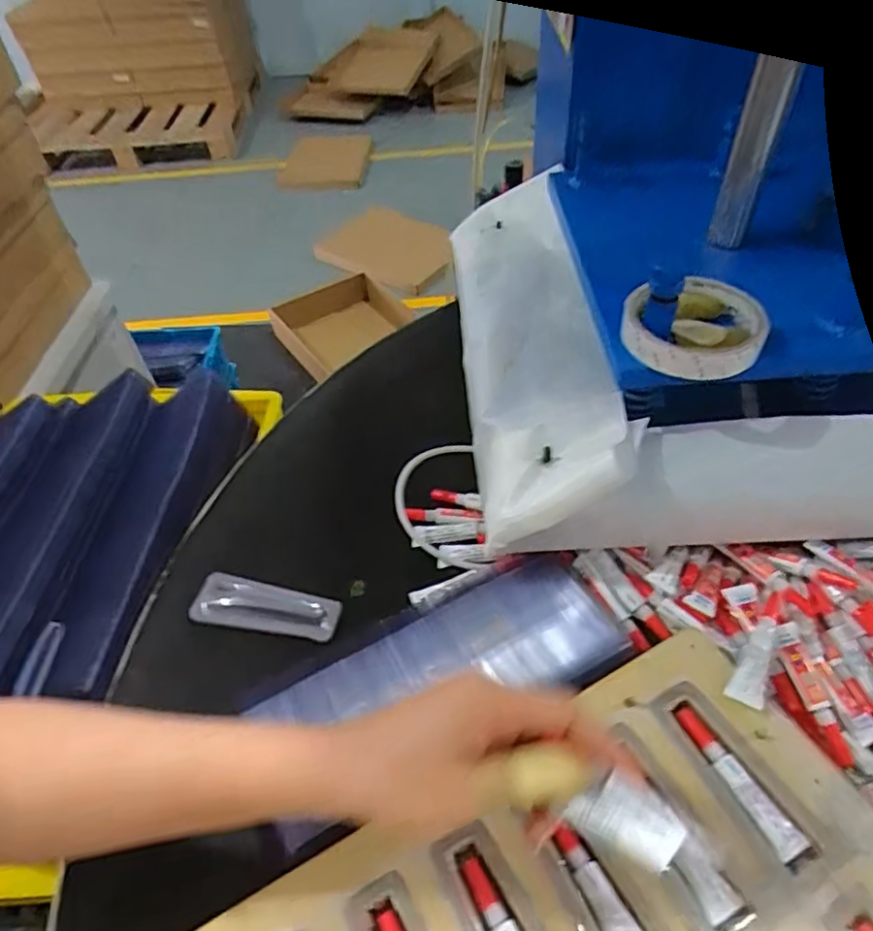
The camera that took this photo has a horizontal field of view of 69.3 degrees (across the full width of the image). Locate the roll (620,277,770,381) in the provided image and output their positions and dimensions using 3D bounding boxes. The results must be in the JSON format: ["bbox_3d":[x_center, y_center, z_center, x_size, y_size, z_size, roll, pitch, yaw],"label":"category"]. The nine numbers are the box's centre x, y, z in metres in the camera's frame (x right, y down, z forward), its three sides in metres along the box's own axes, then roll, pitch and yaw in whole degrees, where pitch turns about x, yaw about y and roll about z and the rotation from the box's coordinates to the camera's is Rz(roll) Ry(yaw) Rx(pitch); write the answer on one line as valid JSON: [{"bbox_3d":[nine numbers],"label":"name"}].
[{"bbox_3d":[0.168,-0.093,0.416,0.085,0.024,0.089,-2,48,3],"label":"roll"}]

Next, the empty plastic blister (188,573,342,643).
[{"bbox_3d":[-0.127,0.107,0.471,0.108,0.015,0.035,7,49,10],"label":"empty plastic blister"}]

